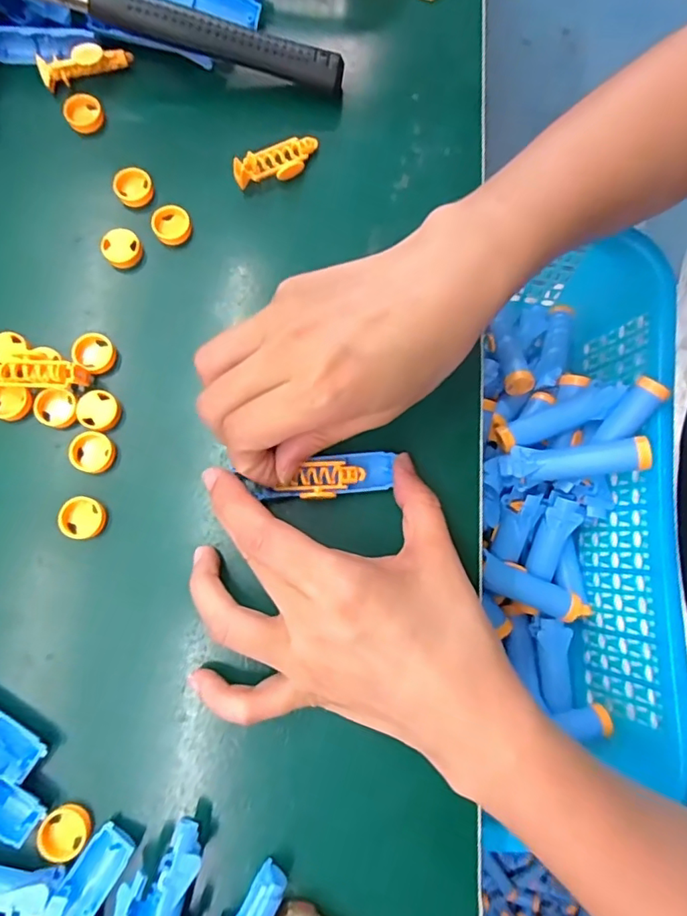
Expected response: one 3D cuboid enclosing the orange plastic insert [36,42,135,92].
[{"bbox_3d":[-0.141,-0.216,0.292,0.048,0.020,0.012,-19,78,-5],"label":"orange plastic insert"}]

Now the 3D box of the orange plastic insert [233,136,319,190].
[{"bbox_3d":[-0.035,-0.158,0.288,0.048,0.016,0.017,-36,80,-8],"label":"orange plastic insert"}]

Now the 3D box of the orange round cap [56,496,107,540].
[{"bbox_3d":[-0.121,0.028,0.249,0.019,0.005,0.019,0,77,0],"label":"orange round cap"}]

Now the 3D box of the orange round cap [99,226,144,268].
[{"bbox_3d":[-0.115,-0.108,0.277,0.019,0.009,0.019,0,77,0],"label":"orange round cap"}]

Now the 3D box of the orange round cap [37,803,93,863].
[{"bbox_3d":[-0.116,0.156,0.223,0.019,0.007,0.019,0,77,0],"label":"orange round cap"}]

